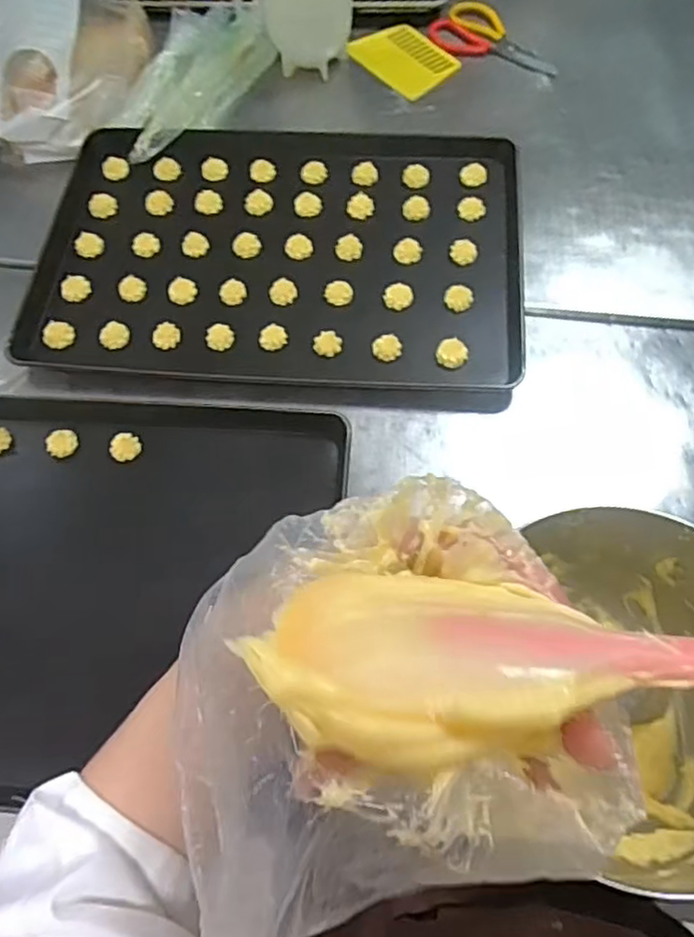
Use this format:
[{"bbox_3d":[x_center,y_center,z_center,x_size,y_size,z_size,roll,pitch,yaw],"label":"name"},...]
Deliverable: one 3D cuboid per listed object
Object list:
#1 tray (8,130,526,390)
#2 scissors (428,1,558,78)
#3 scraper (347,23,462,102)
[{"bbox_3d":[-0.084,-0.287,0.832,0.593,0.031,0.388,4,63,4],"label":"tray"},{"bbox_3d":[0.232,-0.665,1.022,0.222,0.013,0.108,41,71,20],"label":"scissors"},{"bbox_3d":[0.089,-0.643,1.024,0.112,0.004,0.159,-38,71,-10],"label":"scraper"}]

